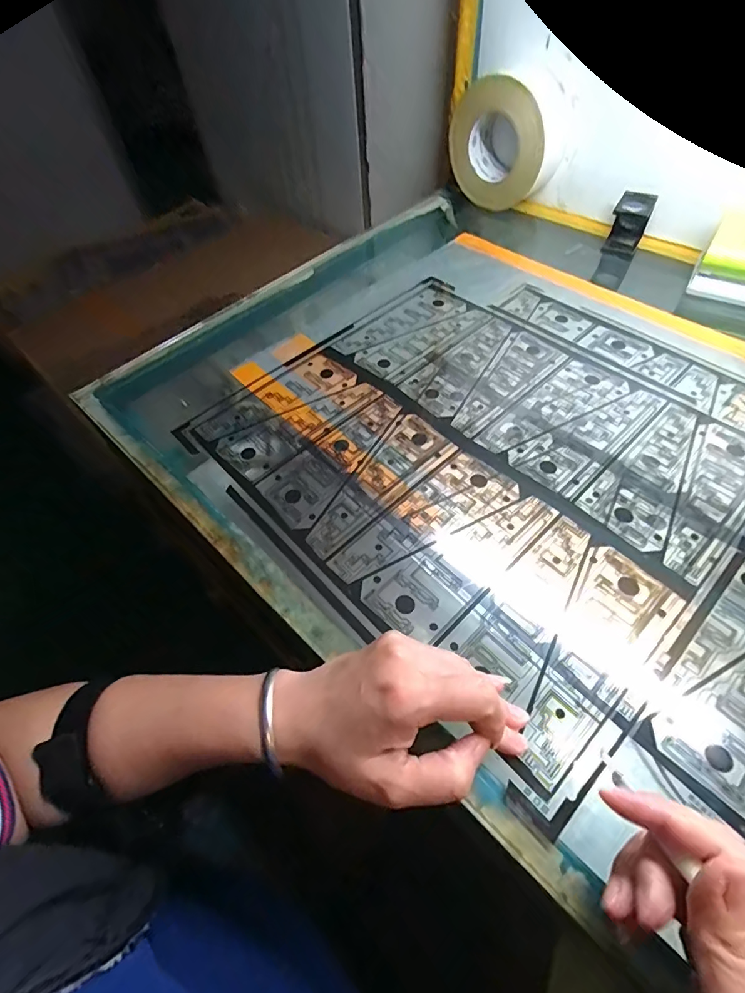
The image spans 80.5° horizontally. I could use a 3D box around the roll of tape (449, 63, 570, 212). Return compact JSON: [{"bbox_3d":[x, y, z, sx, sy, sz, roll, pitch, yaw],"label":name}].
[{"bbox_3d":[0.174,-0.463,0.578,0.144,0.131,0.050,33,64,24],"label":"roll of tape"}]

